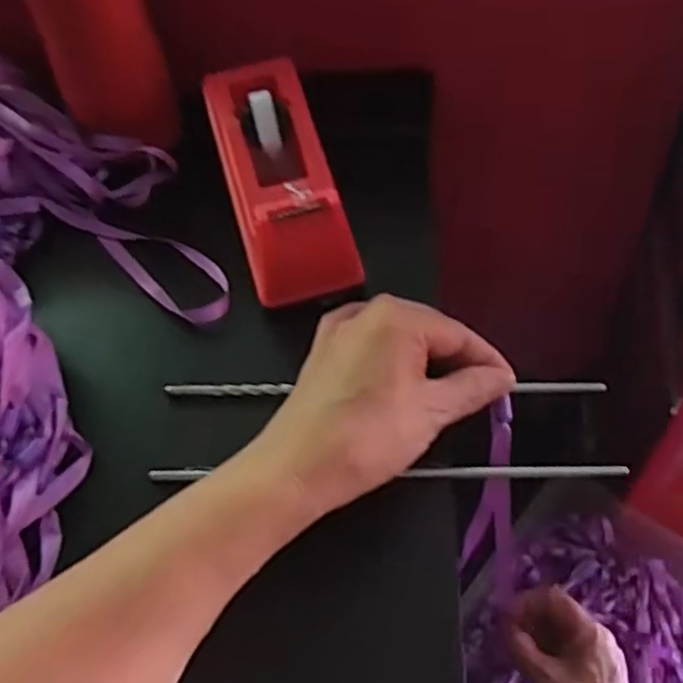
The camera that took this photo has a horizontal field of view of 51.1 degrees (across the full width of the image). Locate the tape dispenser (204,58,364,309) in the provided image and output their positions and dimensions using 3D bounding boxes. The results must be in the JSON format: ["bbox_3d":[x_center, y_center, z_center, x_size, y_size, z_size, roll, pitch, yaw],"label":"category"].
[{"bbox_3d":[-0.039,-0.099,0.416,0.063,0.056,0.157,-15,53,-6],"label":"tape dispenser"}]

